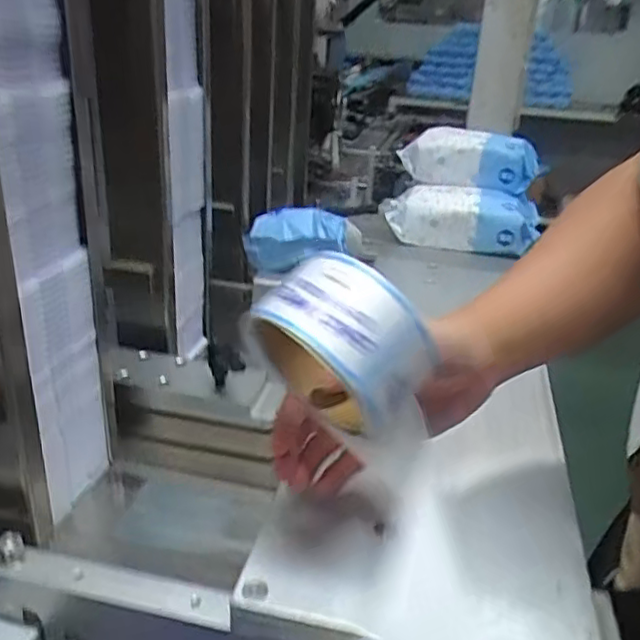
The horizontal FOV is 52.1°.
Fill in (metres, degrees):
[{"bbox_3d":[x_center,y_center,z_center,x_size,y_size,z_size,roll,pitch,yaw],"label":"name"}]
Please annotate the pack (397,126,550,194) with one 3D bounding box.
[{"bbox_3d":[0.204,-0.213,0.899,0.191,0.079,0.053,9,26,13],"label":"pack"}]

